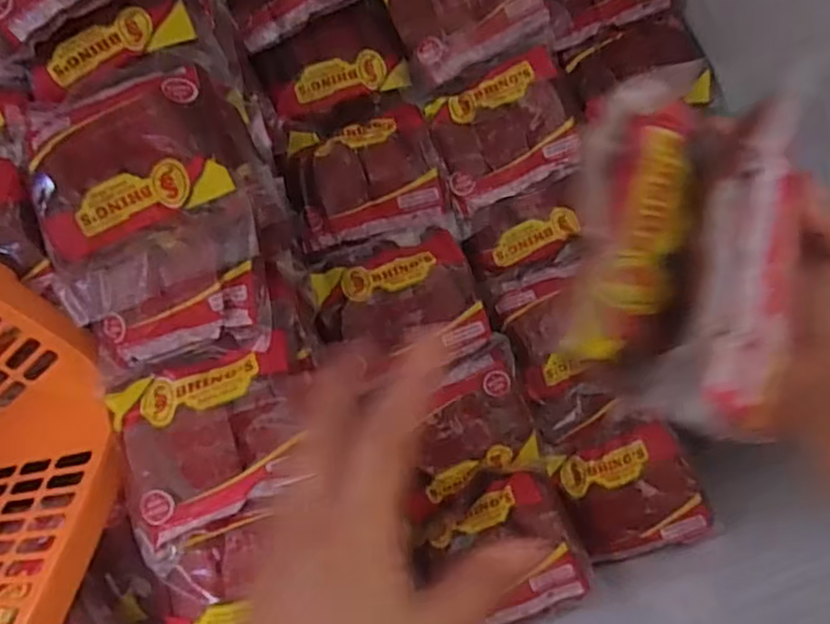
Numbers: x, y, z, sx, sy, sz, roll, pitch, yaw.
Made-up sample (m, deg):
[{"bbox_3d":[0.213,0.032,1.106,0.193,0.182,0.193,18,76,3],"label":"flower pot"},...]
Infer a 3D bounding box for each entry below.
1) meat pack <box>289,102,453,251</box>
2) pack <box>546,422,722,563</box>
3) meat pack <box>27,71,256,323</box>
[{"bbox_3d":[-0.038,-0.119,0.553,0.115,0.033,0.110,-14,92,2],"label":"meat pack"},{"bbox_3d":[0.176,0.147,0.544,0.102,0.029,0.098,-24,91,2],"label":"pack"},{"bbox_3d":[-0.184,-0.081,0.443,0.138,0.043,0.152,-21,92,2],"label":"meat pack"}]

